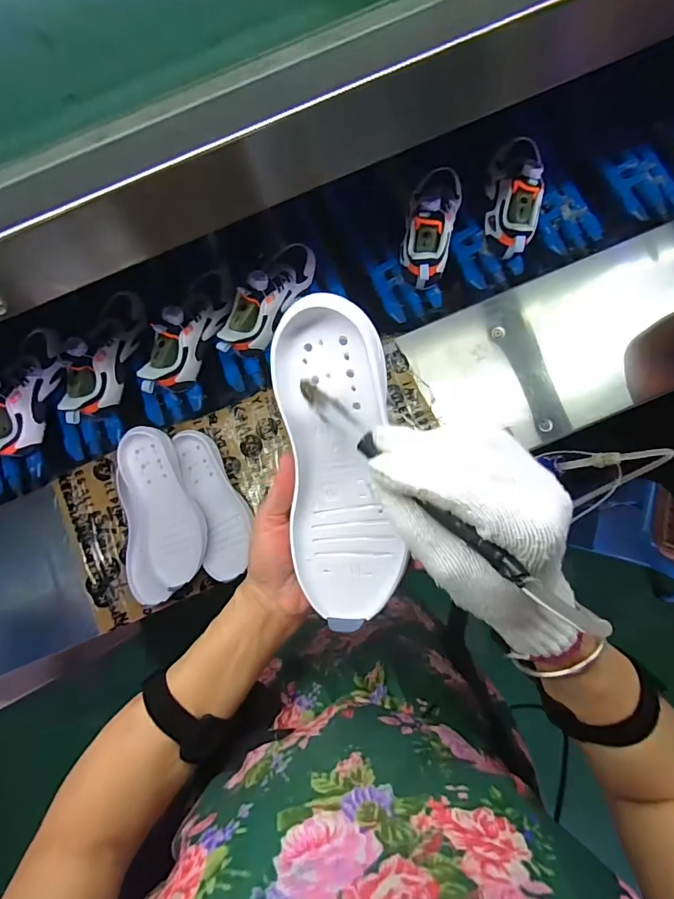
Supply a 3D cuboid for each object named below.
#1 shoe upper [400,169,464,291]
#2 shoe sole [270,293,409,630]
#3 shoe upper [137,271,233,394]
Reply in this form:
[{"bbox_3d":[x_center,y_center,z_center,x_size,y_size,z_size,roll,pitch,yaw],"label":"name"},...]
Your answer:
[{"bbox_3d":[0.143,-0.348,0.686,0.076,0.109,0.219,14,69,5],"label":"shoe upper"},{"bbox_3d":[0.002,0.012,0.304,0.072,0.025,0.216,-5,100,3],"label":"shoe sole"},{"bbox_3d":[-0.223,-0.180,0.674,0.077,0.106,0.228,21,70,6],"label":"shoe upper"}]

